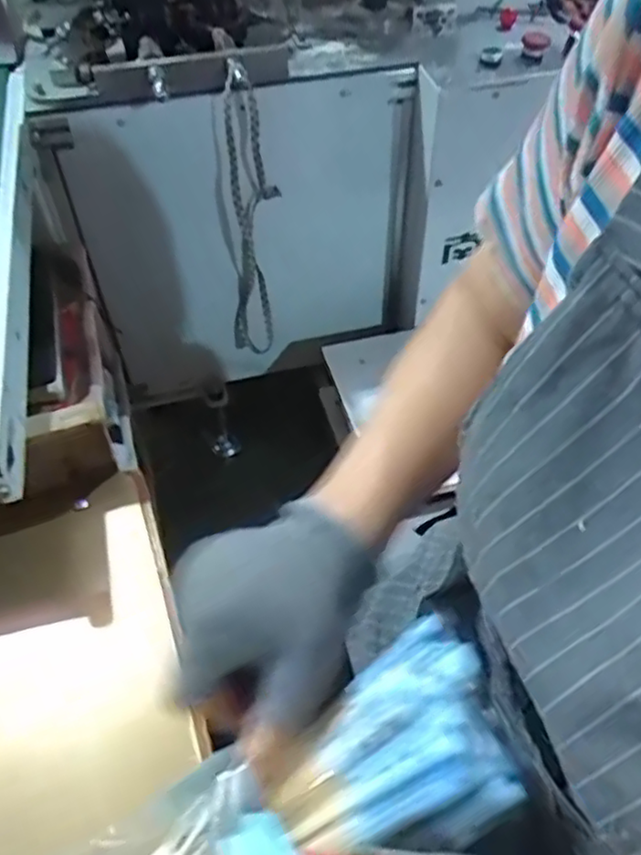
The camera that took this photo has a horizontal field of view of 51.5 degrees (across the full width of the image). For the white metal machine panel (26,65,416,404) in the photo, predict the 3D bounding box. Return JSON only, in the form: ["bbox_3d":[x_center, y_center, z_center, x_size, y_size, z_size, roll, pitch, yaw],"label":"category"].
[{"bbox_3d":[-0.100,-0.263,1.013,0.480,0.480,0.119,-13,50,-9],"label":"white metal machine panel"}]

